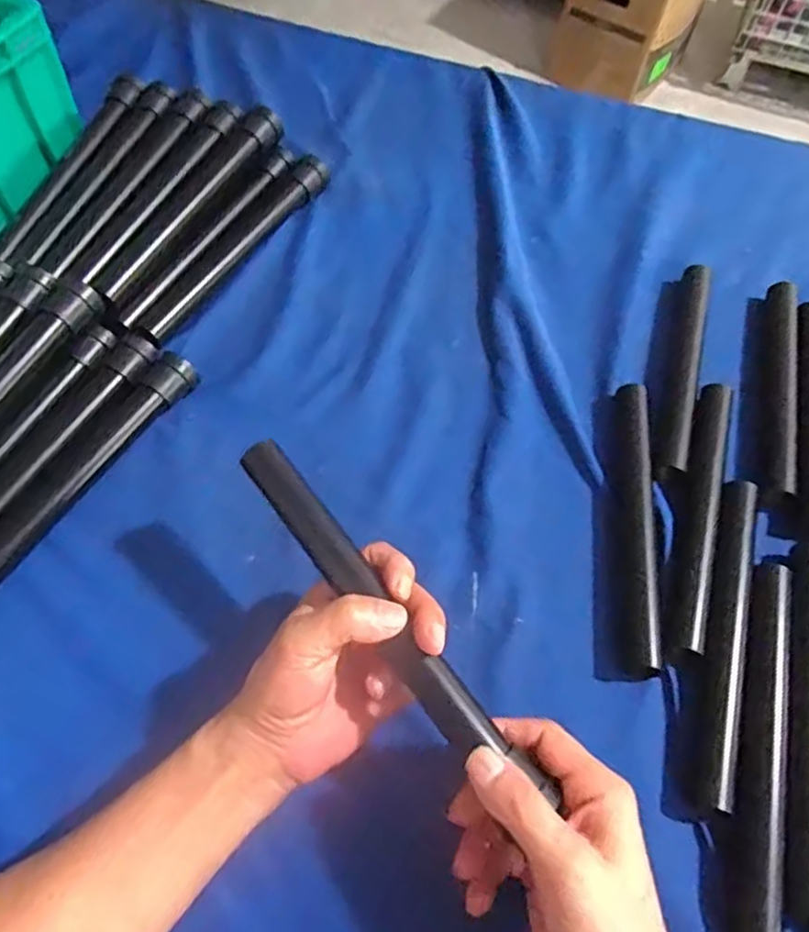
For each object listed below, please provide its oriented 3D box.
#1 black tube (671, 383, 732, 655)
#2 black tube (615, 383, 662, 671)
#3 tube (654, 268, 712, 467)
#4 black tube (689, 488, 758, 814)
[{"bbox_3d":[0.214,0.027,0.471,0.023,0.025,0.214,17,60,8],"label":"black tube"},{"bbox_3d":[0.165,0.031,0.469,0.023,0.026,0.217,7,59,3],"label":"black tube"},{"bbox_3d":[0.230,-0.088,0.538,0.025,0.024,0.213,17,60,8],"label":"tube"},{"bbox_3d":[0.210,0.104,0.425,0.027,0.022,0.215,19,61,9],"label":"black tube"}]

